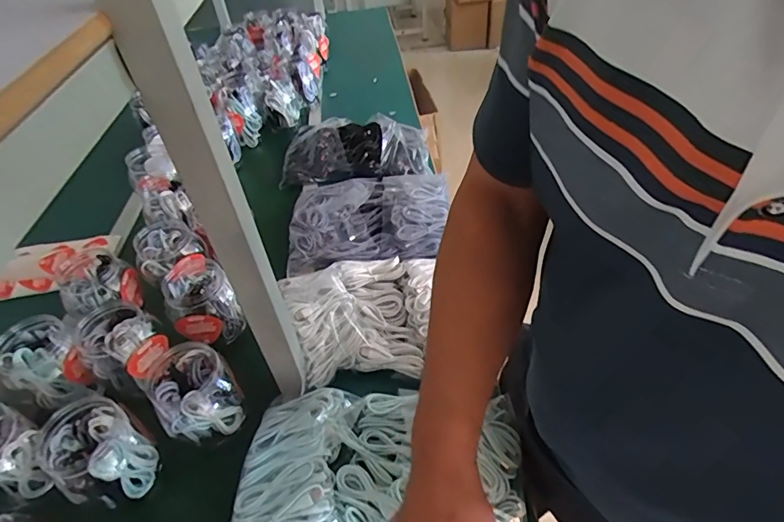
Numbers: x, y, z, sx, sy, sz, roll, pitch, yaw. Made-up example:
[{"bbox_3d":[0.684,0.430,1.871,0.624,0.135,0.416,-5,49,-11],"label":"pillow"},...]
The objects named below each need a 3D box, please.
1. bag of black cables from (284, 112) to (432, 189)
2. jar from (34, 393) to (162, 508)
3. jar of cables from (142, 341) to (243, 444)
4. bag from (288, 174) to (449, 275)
[{"bbox_3d":[-0.098,-0.289,1.148,0.362,0.090,0.227,-8,44,-1],"label":"bag of black cables"},{"bbox_3d":[-0.376,0.249,0.580,0.094,0.118,0.097,-3,44,3],"label":"jar"},{"bbox_3d":[-0.270,0.190,0.627,0.096,0.117,0.101,-3,44,3],"label":"jar of cables"},{"bbox_3d":[-0.051,-0.104,0.962,0.326,0.073,0.256,-3,44,4],"label":"bag"}]

